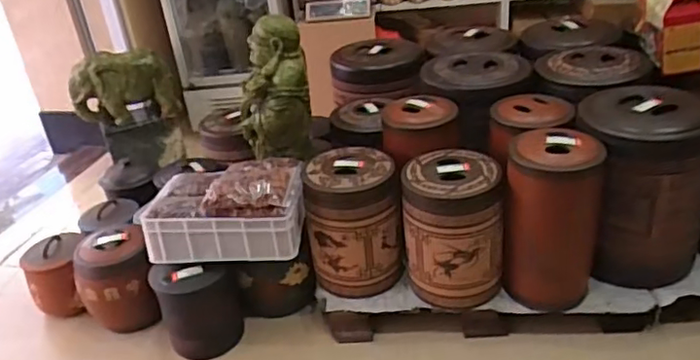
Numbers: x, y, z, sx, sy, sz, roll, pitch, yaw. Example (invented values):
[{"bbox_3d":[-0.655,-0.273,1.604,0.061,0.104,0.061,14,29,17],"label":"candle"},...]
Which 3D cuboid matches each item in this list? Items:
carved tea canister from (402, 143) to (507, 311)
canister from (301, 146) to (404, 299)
[{"bbox_3d":[0.316,0.147,1.842,0.298,0.404,0.266,-5,30,2],"label":"carved tea canister"},{"bbox_3d":[0.010,0.129,1.924,0.289,0.392,0.266,-8,30,-4],"label":"canister"}]

